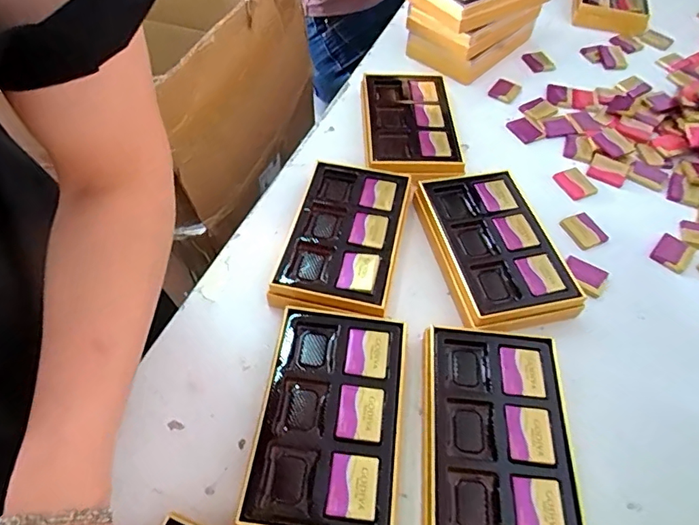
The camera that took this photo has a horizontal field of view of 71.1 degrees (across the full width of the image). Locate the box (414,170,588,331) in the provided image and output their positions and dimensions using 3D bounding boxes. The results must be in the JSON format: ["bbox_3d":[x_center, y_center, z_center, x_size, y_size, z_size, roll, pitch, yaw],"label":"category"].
[{"bbox_3d":[0.134,-0.013,0.466,0.104,0.034,0.166,-10,54,-9],"label":"box"}]

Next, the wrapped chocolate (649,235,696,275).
[{"bbox_3d":[0.321,-0.010,0.486,0.031,0.004,0.043,39,61,24],"label":"wrapped chocolate"}]

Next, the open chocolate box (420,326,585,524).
[{"bbox_3d":[0.107,0.130,0.359,0.103,0.026,0.164,6,53,2],"label":"open chocolate box"}]

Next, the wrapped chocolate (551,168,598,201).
[{"bbox_3d":[0.250,-0.088,0.541,0.034,0.004,0.043,-14,55,-13],"label":"wrapped chocolate"}]

